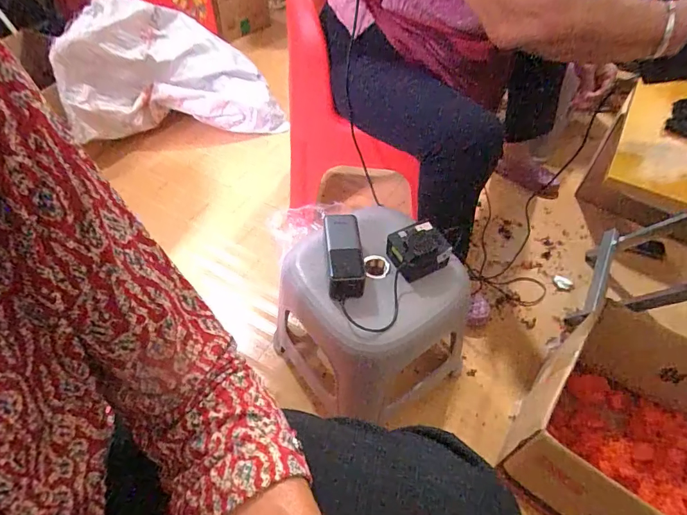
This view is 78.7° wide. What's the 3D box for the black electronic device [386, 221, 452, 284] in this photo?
[{"bbox_3d":[0.117,-0.011,0.661,0.076,0.049,0.077,-24,54,-18],"label":"black electronic device"}]

